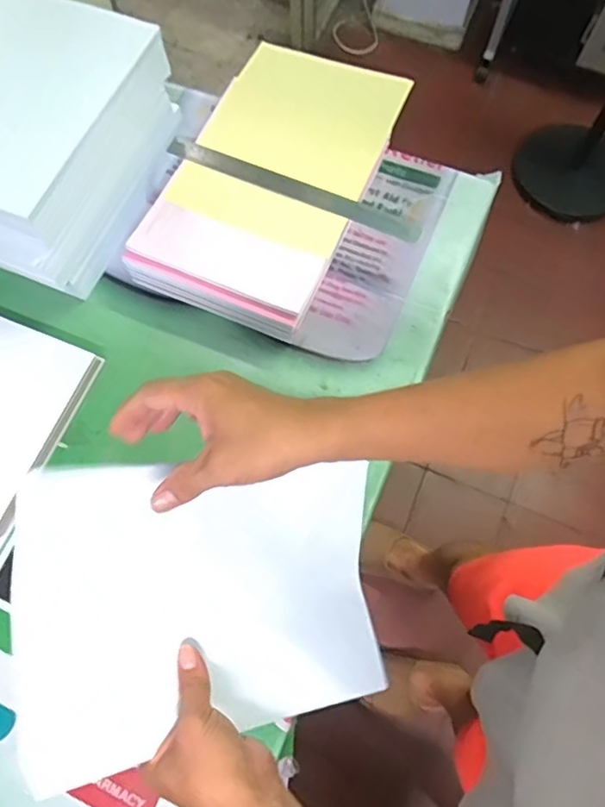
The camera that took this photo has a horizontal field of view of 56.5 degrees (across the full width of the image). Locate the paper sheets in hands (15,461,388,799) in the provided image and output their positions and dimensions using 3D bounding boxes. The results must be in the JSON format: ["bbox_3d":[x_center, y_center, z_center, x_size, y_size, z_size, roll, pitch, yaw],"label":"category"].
[{"bbox_3d":[-0.079,0.156,0.468,0.288,0.038,0.223,1,61,-19],"label":"paper sheets in hands"}]

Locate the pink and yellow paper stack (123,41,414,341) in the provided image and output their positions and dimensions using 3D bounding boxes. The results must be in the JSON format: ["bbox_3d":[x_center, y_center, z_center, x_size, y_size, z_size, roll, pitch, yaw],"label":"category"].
[{"bbox_3d":[-0.032,-0.270,0.698,0.210,0.073,0.360,23,72,8],"label":"pink and yellow paper stack"}]

